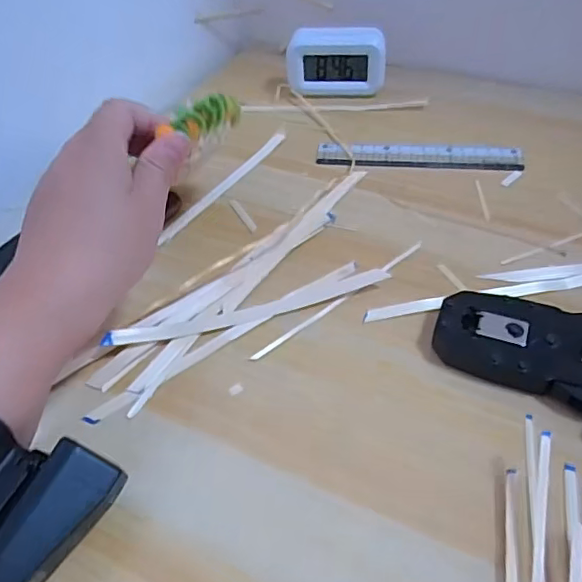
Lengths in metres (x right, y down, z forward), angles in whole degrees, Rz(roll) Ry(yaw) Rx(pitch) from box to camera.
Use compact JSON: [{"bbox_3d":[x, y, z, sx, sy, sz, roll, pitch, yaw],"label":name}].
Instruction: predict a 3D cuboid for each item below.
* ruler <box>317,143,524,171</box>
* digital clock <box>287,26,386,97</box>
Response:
[{"bbox_3d":[0.100,-0.106,0.445,0.156,0.004,0.030,3,47,8],"label":"ruler"},{"bbox_3d":[0.040,-0.204,0.507,0.084,0.053,0.028,0,47,5],"label":"digital clock"}]

